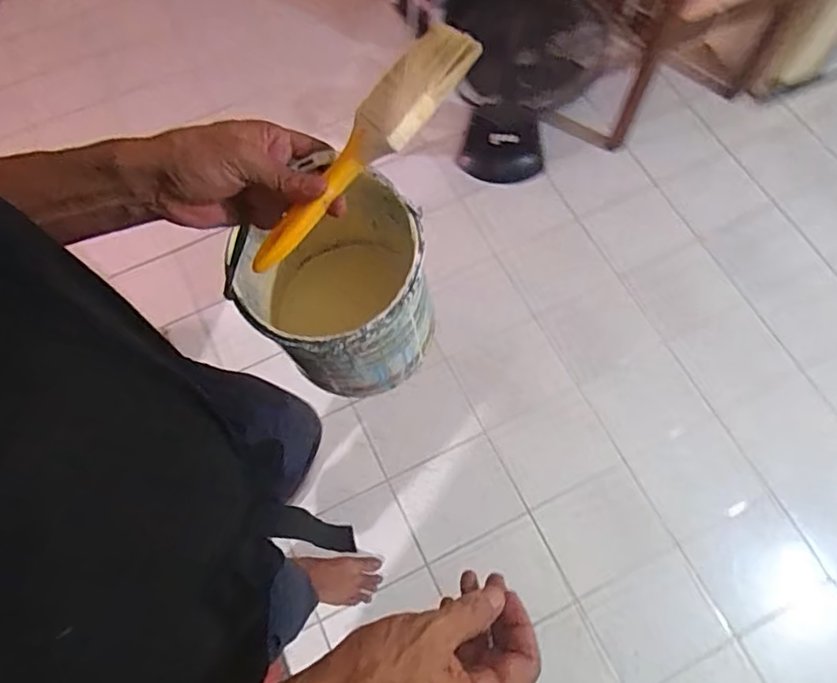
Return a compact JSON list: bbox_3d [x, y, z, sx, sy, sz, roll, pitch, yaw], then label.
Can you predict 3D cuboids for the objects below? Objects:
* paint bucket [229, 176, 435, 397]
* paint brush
[{"bbox_3d":[-0.080,-0.050,0.613,0.174,0.179,0.181,0,74,2],"label":"paint bucket"},{"bbox_3d":[-0.044,-0.127,0.407,0.205,0.017,0.046,-45,77,15],"label":"paint brush"}]

